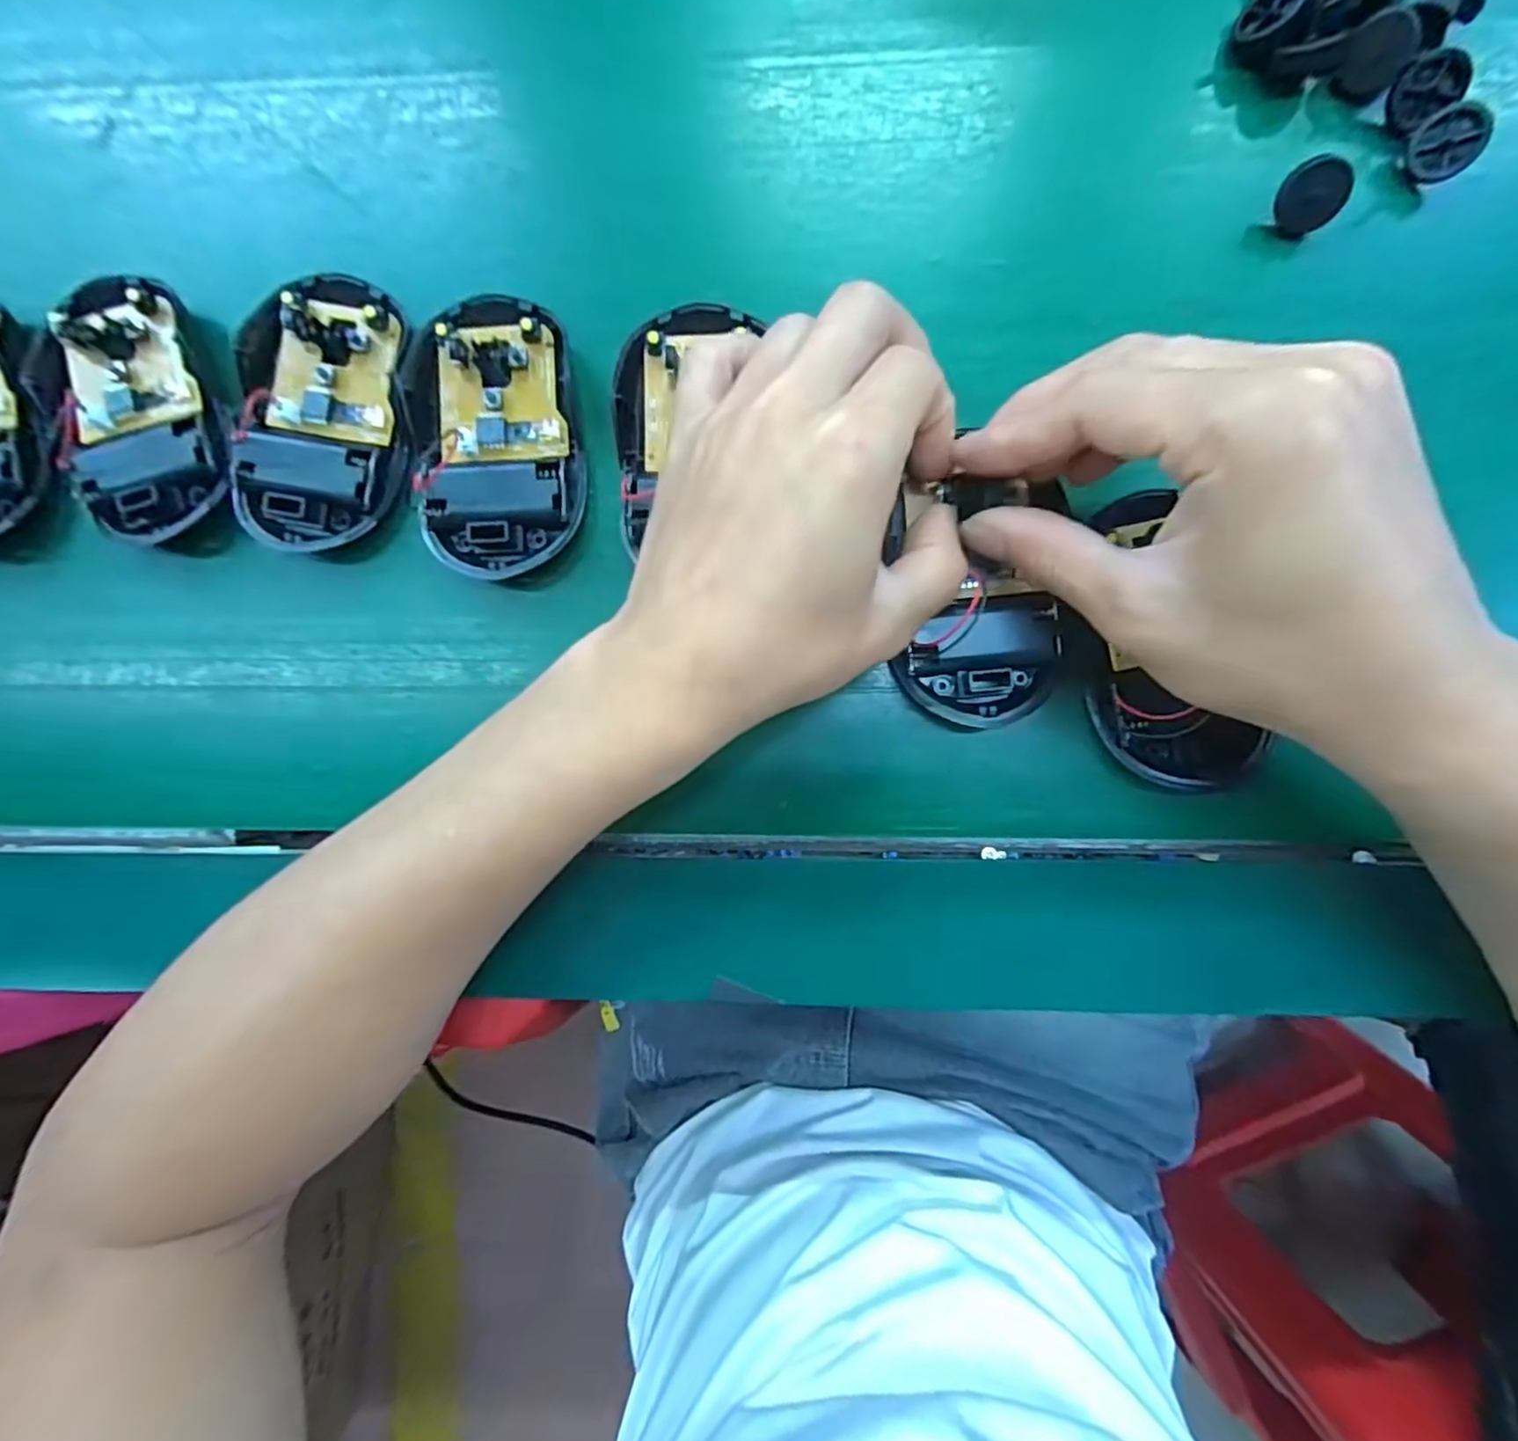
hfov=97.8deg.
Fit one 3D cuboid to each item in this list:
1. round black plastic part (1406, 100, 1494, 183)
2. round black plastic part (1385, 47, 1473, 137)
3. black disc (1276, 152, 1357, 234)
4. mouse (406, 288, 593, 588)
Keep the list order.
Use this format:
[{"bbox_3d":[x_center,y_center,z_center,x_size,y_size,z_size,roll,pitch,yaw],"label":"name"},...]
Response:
[{"bbox_3d":[0.224,-0.188,0.215,0.004,0.019,0.019,-33,109,-39],"label":"round black plastic part"},{"bbox_3d":[0.217,-0.205,0.215,0.006,0.019,0.018,-28,102,-37],"label":"round black plastic part"},{"bbox_3d":[0.184,-0.174,0.219,0.010,0.020,0.020,-39,114,-31],"label":"black disc"},{"bbox_3d":[-0.091,-0.099,0.232,0.055,0.015,0.096,-2,88,2],"label":"mouse"}]

